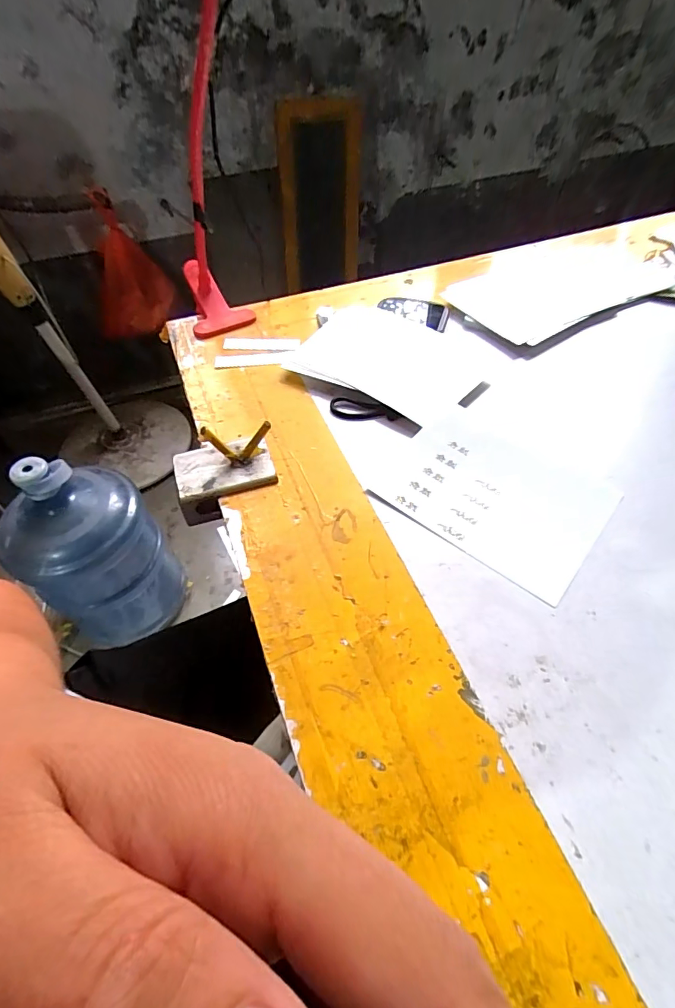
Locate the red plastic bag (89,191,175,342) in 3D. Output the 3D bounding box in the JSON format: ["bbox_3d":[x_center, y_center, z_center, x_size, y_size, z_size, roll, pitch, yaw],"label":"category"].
[{"bbox_3d":[-0.606,-0.650,1.297,0.210,0.342,0.136,9,52,11],"label":"red plastic bag"}]

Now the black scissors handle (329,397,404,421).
[{"bbox_3d":[0.025,-0.086,0.433,0.068,0.004,0.023,14,73,14],"label":"black scissors handle"}]

